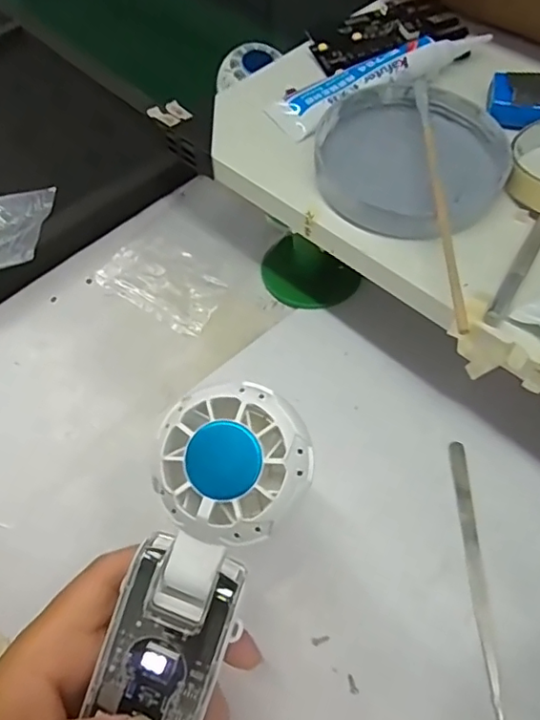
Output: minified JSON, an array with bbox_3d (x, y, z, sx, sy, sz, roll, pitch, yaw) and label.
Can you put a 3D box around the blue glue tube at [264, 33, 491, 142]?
[{"bbox_3d":[0.075,-0.176,0.335,0.151,0.018,0.034,-22,60,-10],"label":"blue glue tube"}]

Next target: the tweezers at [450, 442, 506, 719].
[{"bbox_3d":[0.103,0.104,0.274,0.008,0.005,0.130,-1,59,2],"label":"tweezers"}]

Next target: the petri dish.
[{"bbox_3d":[0.071,-0.108,0.293,0.104,0.023,0.098,-1,59,2],"label":"petri dish"}]

